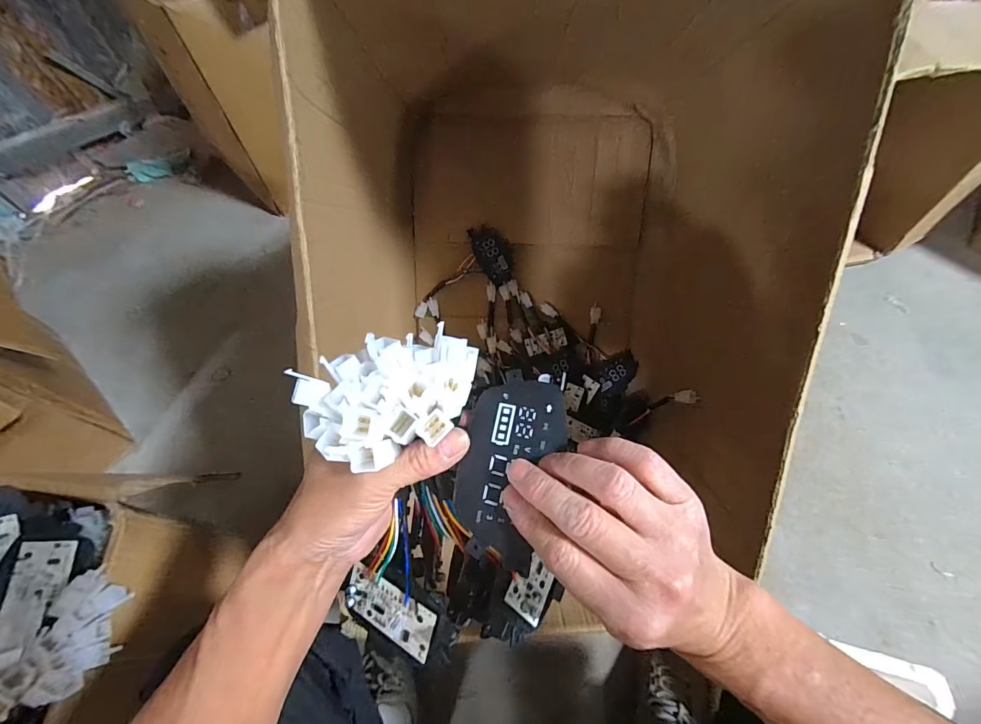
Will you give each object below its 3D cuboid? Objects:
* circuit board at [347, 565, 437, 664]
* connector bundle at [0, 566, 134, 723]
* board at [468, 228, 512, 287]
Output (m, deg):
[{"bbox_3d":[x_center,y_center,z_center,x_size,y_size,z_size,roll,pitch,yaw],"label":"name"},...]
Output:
[{"bbox_3d":[-0.076,0.187,0.318,0.079,0.005,0.043,23,98,26],"label":"circuit board"},{"bbox_3d":[-0.361,0.227,0.344,0.065,0.073,0.095,-19,62,-8],"label":"connector bundle"},{"bbox_3d":[0.002,-0.204,0.815,0.055,0.006,0.116,-23,107,2],"label":"board"}]

